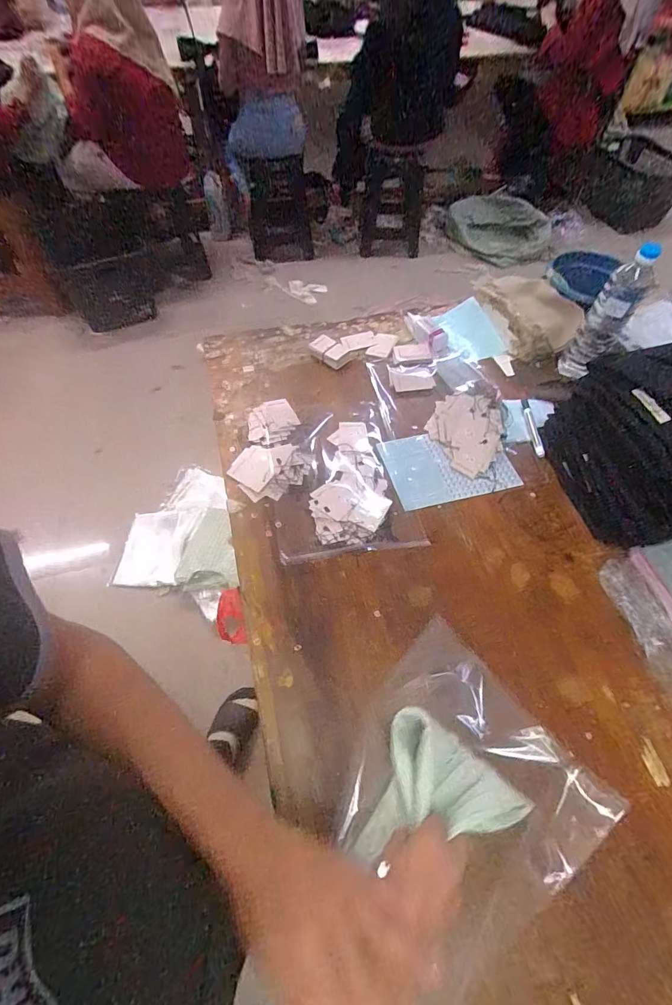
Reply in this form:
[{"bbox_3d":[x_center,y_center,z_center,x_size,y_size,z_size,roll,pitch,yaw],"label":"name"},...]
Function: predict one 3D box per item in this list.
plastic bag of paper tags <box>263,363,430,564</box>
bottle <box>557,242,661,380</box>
[{"bbox_3d":[-0.001,-0.098,0.810,0.241,0.030,0.441,-7,58,-5],"label":"plastic bag of paper tags"},{"bbox_3d":[0.522,-0.349,0.830,0.076,0.278,0.061,27,61,17],"label":"bottle"}]

